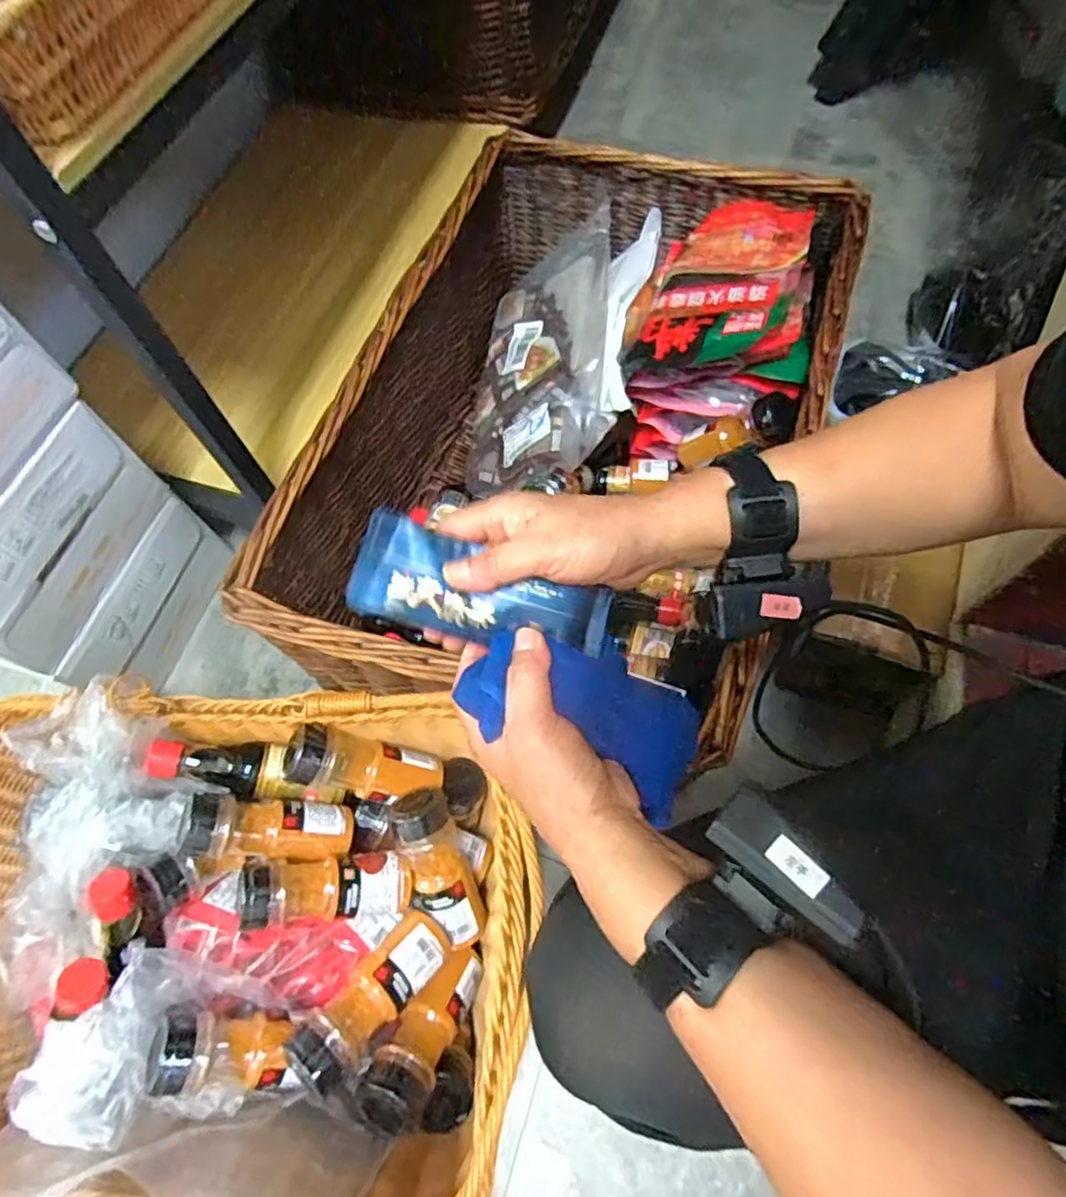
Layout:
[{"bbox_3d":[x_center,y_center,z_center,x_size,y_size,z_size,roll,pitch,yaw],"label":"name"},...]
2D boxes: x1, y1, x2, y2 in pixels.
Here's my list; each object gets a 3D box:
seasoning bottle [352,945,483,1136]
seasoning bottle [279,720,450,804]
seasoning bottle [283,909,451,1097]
[{"bbox_3d":[-0.079,0.329,0.499,0.050,0.051,0.128,26,36,14],"label":"seasoning bottle"},{"bbox_3d":[-0.143,0.145,0.559,0.128,0.060,0.049,16,64,-20],"label":"seasoning bottle"},{"bbox_3d":[-0.118,0.293,0.485,0.048,0.042,0.126,36,46,18],"label":"seasoning bottle"}]

